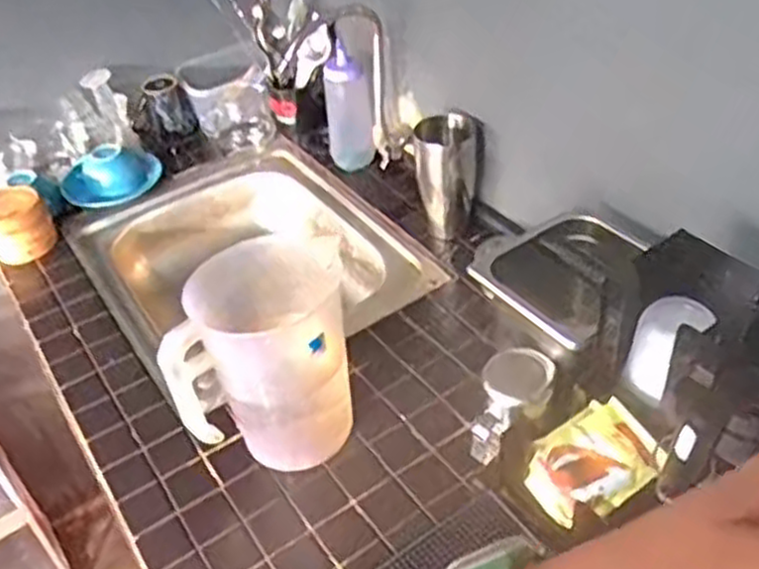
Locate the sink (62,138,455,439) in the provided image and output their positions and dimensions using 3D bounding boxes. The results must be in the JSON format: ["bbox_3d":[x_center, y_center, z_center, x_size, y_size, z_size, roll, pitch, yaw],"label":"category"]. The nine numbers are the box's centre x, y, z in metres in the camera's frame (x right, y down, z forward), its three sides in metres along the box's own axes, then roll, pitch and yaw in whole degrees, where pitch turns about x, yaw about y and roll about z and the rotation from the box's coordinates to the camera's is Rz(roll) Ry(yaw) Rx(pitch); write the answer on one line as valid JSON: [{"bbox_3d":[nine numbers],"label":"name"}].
[{"bbox_3d":[-0.194,-0.025,1.165,0.408,0.125,0.533,-28,45,-22],"label":"sink"}]

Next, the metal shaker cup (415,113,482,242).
[{"bbox_3d":[0.099,-0.151,1.088,0.083,0.179,0.105,0,42,9],"label":"metal shaker cup"}]

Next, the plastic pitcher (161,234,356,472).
[{"bbox_3d":[-0.116,0.083,0.809,0.161,0.215,0.140,-9,41,-2],"label":"plastic pitcher"}]

